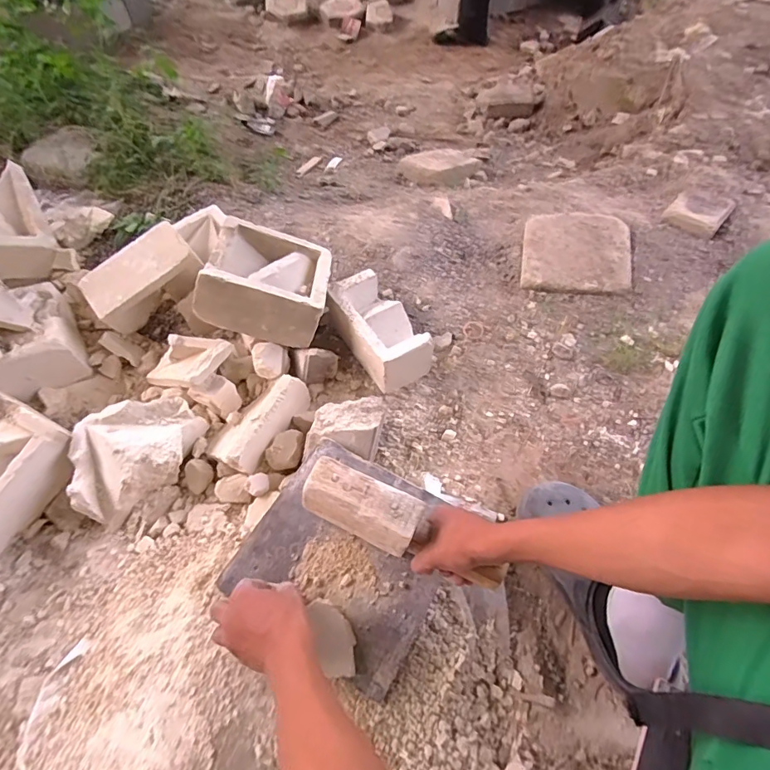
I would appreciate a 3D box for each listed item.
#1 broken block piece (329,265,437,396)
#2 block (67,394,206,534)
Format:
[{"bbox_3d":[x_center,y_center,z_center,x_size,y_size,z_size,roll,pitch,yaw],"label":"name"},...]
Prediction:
[{"bbox_3d":[-0.007,-0.098,0.856,0.114,0.117,0.194,-29,60,-16],"label":"broken block piece"},{"bbox_3d":[-0.383,0.102,0.728,0.204,0.084,0.144,-35,62,-19],"label":"block"}]

